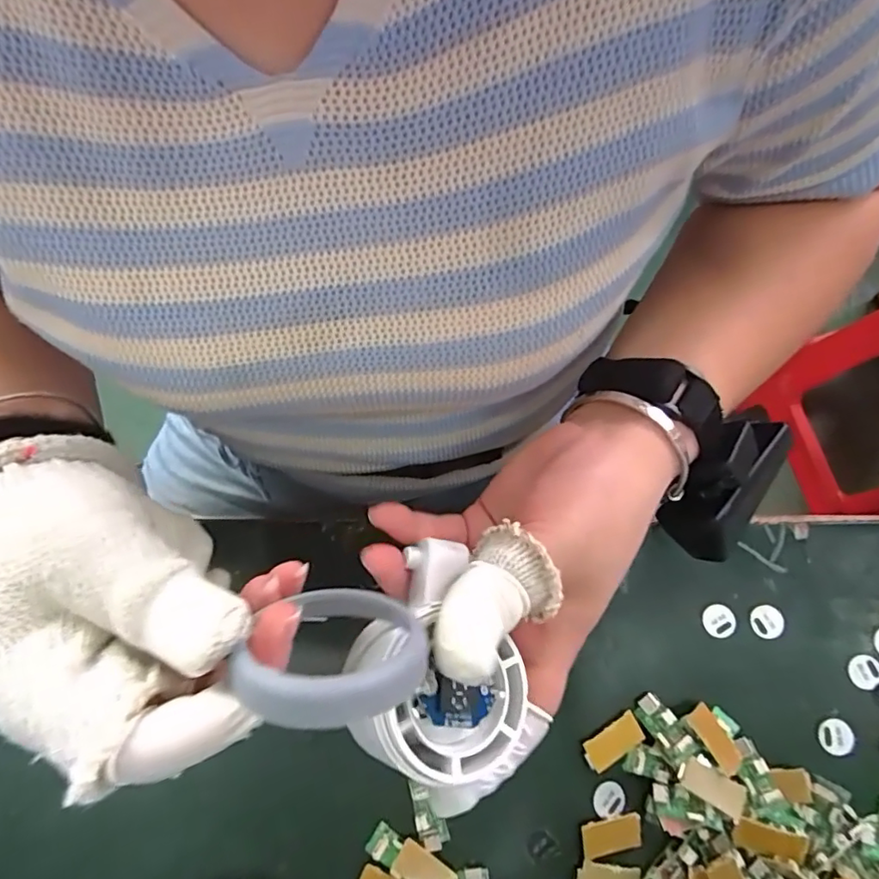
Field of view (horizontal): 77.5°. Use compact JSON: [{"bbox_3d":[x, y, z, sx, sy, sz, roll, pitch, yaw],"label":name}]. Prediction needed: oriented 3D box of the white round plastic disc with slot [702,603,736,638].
[{"bbox_3d":[0.152,0.098,0.296,0.018,0.004,0.017,-1,75,2],"label":"white round plastic disc with slot"}]

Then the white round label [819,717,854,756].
[{"bbox_3d":[0.206,0.154,0.284,0.015,0.004,0.017,10,76,5],"label":"white round label"}]

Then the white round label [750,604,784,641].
[{"bbox_3d":[0.177,0.099,0.296,0.016,0.004,0.017,-1,75,2],"label":"white round label"}]

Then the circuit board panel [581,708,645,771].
[{"bbox_3d":[0.088,0.152,0.276,0.032,0.004,0.015,-26,74,-16],"label":"circuit board panel"}]

